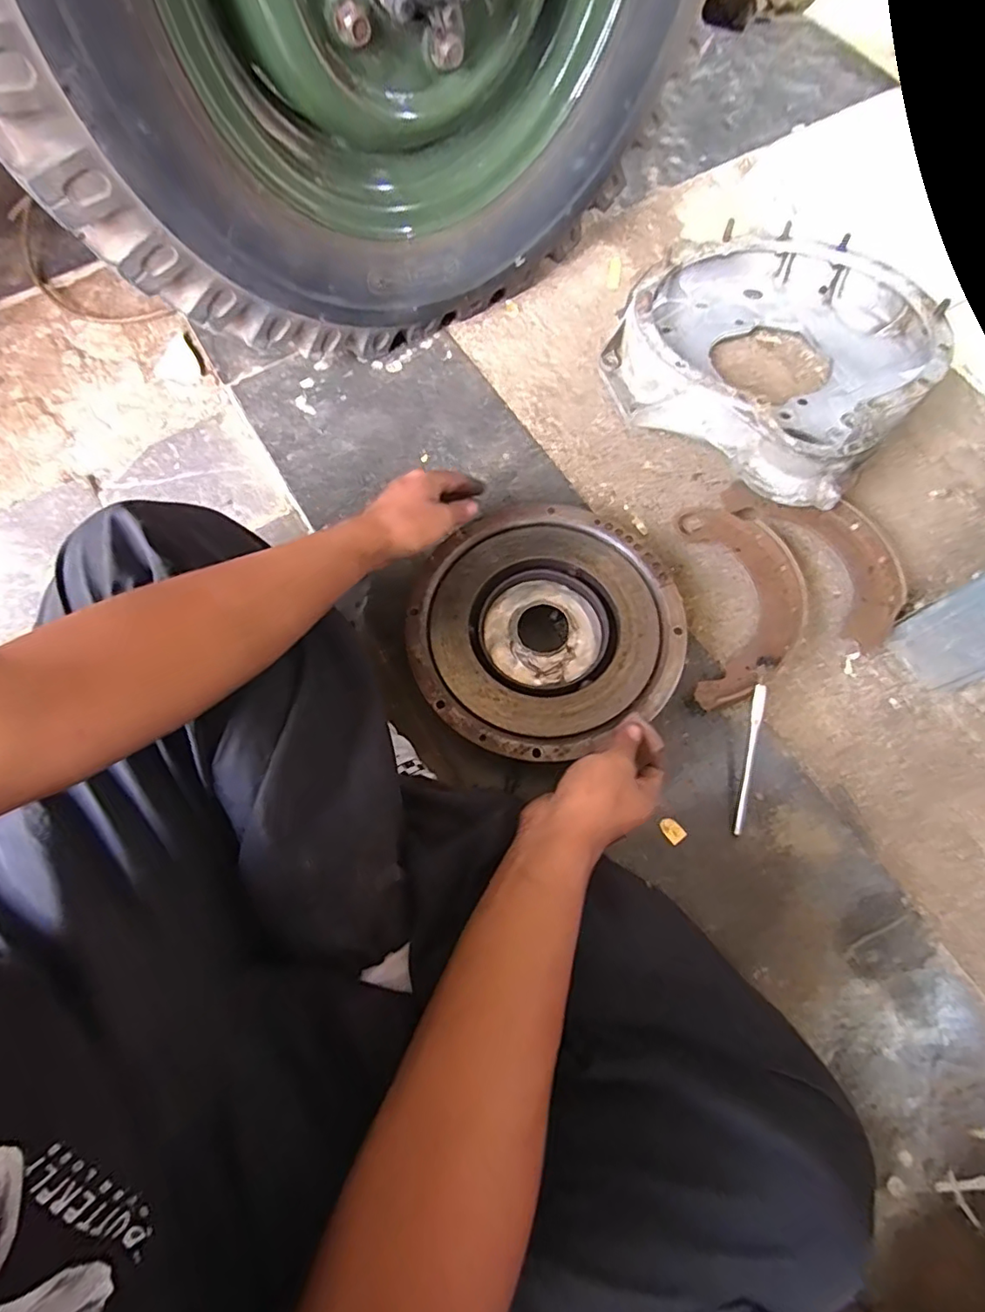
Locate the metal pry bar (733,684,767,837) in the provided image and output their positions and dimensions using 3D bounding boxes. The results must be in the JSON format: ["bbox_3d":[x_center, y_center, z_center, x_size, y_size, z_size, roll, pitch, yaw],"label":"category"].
[{"bbox_3d":[0.245,0.098,0.545,0.012,0.010,0.142,12,86,7],"label":"metal pry bar"}]

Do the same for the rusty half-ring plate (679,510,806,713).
[{"bbox_3d":[0.266,-0.060,0.602,0.110,0.040,0.239,1,70,3],"label":"rusty half-ring plate"}]

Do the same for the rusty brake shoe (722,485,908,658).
[{"bbox_3d":[0.359,-0.117,0.619,0.096,0.038,0.228,-32,72,-9],"label":"rusty brake shoe"}]

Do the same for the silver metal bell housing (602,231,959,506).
[{"bbox_3d":[0.335,-0.377,0.681,0.336,0.104,0.365,38,76,15],"label":"silver metal bell housing"}]

